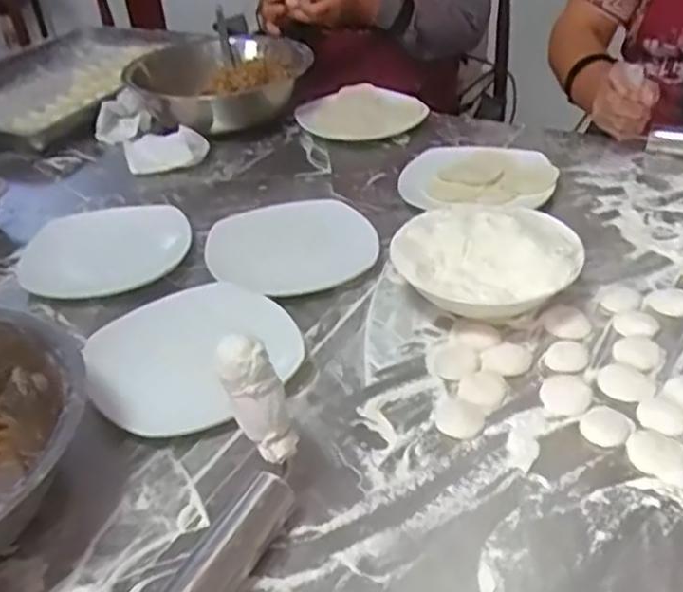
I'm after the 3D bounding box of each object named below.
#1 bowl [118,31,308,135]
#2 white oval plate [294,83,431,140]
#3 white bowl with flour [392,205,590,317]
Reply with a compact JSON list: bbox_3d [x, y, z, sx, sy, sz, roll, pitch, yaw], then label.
[{"bbox_3d":[-0.179,-0.329,1.129,0.257,0.100,0.228,-6,36,-1],"label":"bowl"},{"bbox_3d":[0.027,-0.275,1.094,0.179,0.031,0.179,-9,36,-5],"label":"white oval plate"},{"bbox_3d":[0.131,-0.025,0.682,0.137,0.071,0.163,-26,40,-26],"label":"white bowl with flour"}]

